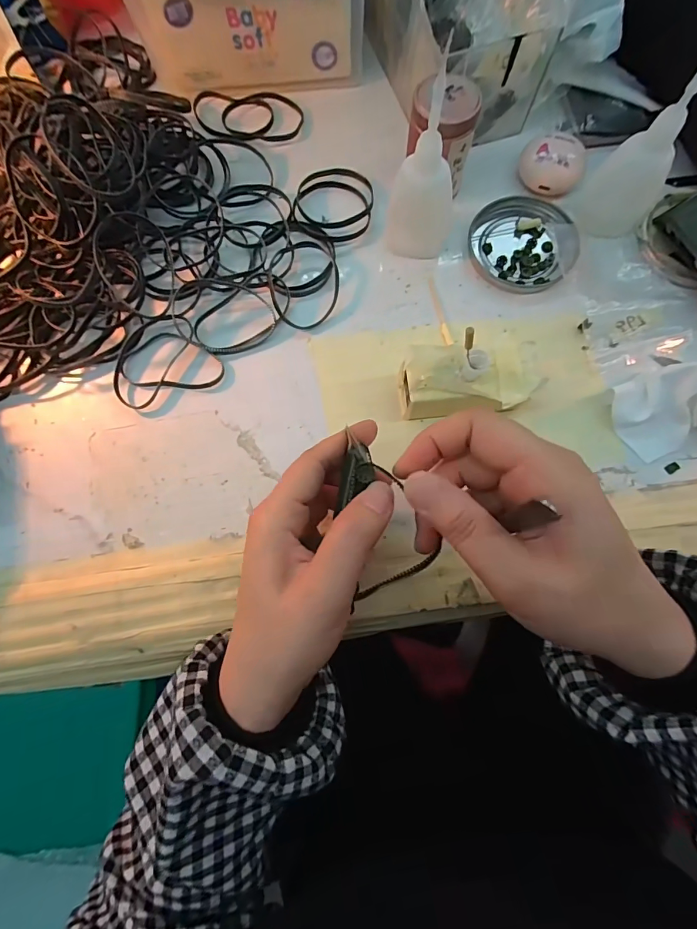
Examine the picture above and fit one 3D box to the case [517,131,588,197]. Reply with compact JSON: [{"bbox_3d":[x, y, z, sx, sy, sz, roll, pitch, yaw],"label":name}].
[{"bbox_3d":[0.156,-0.229,0.318,0.047,0.020,0.043,16,75,5],"label":"case"}]

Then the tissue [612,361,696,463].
[{"bbox_3d":[0.213,-0.036,0.263,0.073,0.033,0.057,-20,75,-5],"label":"tissue"}]

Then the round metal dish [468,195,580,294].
[{"bbox_3d":[0.131,-0.166,0.311,0.075,0.007,0.078,0,74,0],"label":"round metal dish"}]

